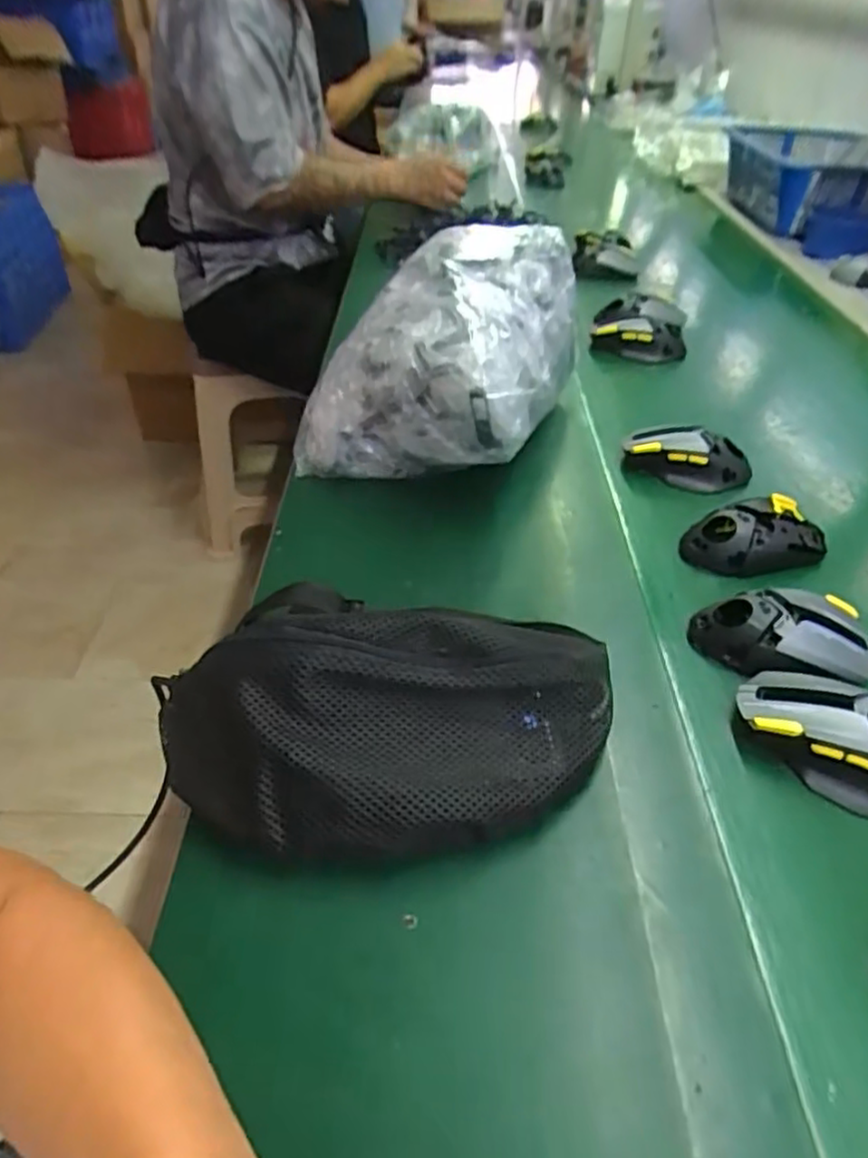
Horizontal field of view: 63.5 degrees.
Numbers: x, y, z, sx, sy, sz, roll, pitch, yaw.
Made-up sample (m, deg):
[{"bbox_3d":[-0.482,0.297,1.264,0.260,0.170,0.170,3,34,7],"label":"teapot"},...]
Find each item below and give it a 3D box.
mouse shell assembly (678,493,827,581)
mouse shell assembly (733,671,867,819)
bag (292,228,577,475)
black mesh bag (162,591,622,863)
[{"bbox_3d":[0.264,-0.036,0.569,0.114,0.036,0.060,-7,41,-9],"label":"mouse shell assembly"},{"bbox_3d":[0.246,0.095,0.424,0.115,0.032,0.063,23,46,24],"label":"mouse shell assembly"},{"bbox_3d":[0.018,-0.210,0.661,0.209,0.175,0.240,19,44,21],"label":"bag"},{"bbox_3d":[-0.025,0.080,0.404,0.278,0.075,0.139,-5,41,-7],"label":"black mesh bag"}]

